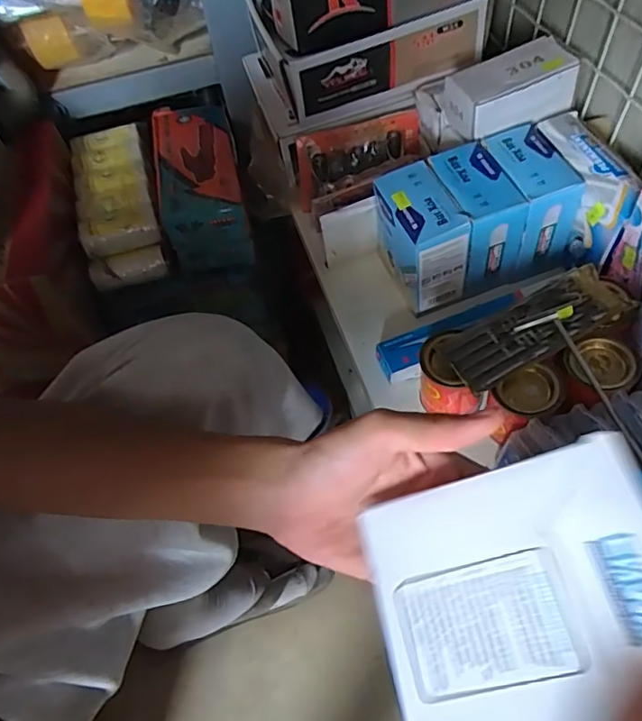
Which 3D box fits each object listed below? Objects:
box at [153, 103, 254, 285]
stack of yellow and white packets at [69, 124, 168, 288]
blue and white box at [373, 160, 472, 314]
[{"bbox_3d":[-0.160,-0.239,0.729,0.098,0.078,0.280,-14,56,-4],"label":"box"},{"bbox_3d":[-0.261,-0.204,0.715,0.092,0.068,0.225,-16,56,-5],"label":"stack of yellow and white packets"},{"bbox_3d":[0.094,-0.117,0.534,0.063,0.102,0.095,-18,56,-7],"label":"blue and white box"}]

